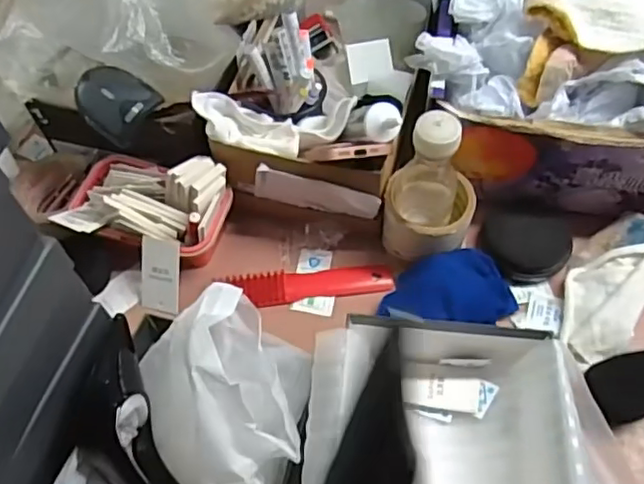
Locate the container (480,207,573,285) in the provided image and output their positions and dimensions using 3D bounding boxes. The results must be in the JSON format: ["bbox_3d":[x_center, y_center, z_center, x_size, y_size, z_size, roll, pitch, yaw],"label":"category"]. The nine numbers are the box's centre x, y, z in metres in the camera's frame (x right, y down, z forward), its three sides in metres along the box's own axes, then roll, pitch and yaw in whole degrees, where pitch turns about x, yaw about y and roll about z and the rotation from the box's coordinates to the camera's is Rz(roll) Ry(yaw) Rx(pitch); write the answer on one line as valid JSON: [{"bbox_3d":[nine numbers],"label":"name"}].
[{"bbox_3d":[0.218,-0.004,0.653,0.086,0.032,0.086,-1,58,2],"label":"container"}]

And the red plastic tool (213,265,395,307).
[{"bbox_3d":[-0.014,0.044,0.651,0.179,0.019,0.037,-7,58,-2],"label":"red plastic tool"}]

